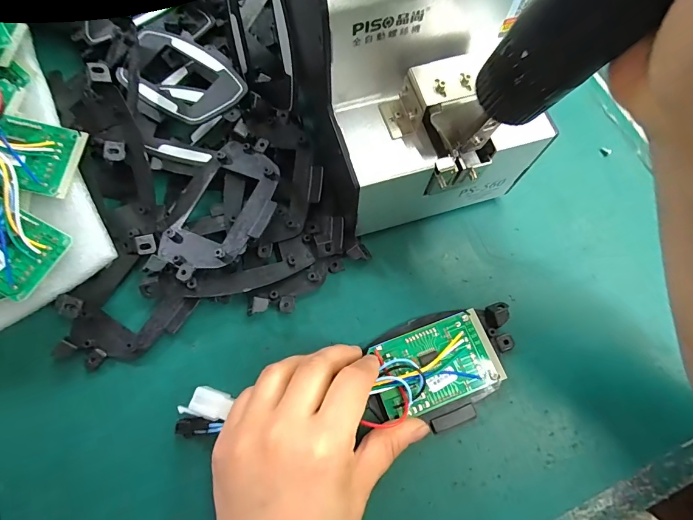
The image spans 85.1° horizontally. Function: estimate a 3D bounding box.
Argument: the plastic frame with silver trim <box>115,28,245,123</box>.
[{"bbox_3d":[-0.129,-0.140,0.294,0.098,0.016,0.063,39,76,11],"label":"plastic frame with silver trim"}]

